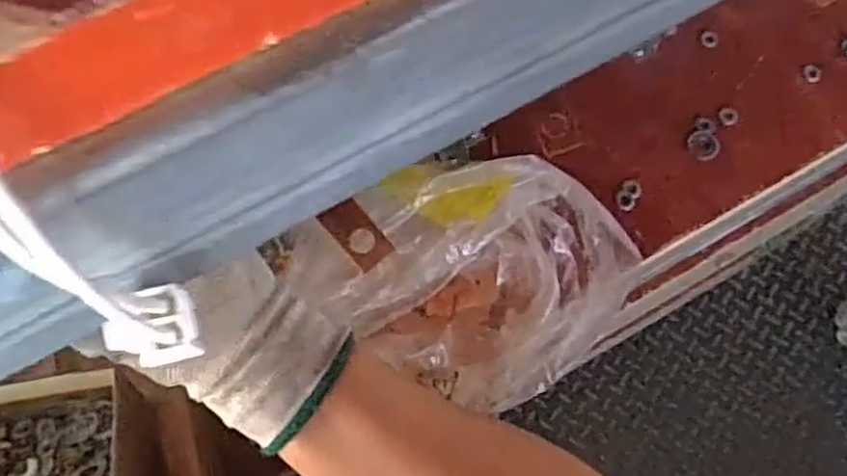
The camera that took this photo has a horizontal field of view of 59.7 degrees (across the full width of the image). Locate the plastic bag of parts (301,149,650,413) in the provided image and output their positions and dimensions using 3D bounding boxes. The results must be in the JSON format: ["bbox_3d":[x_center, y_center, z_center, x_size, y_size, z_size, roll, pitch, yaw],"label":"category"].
[{"bbox_3d":[0.024,0.032,0.409,0.187,0.074,0.133,3,72,1],"label":"plastic bag of parts"}]

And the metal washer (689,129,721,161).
[{"bbox_3d":[0.190,-0.063,0.497,0.005,0.021,0.020,-15,80,-39],"label":"metal washer"}]

